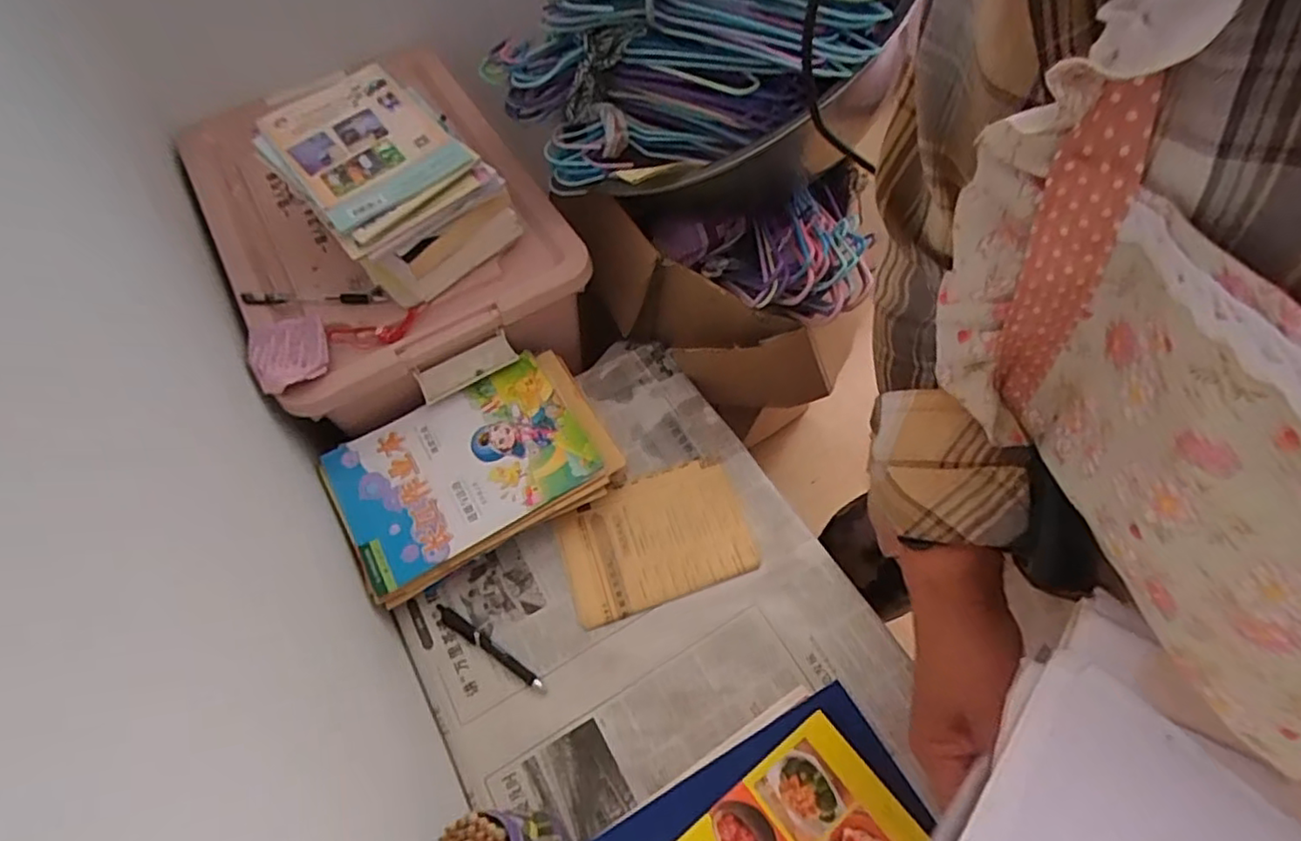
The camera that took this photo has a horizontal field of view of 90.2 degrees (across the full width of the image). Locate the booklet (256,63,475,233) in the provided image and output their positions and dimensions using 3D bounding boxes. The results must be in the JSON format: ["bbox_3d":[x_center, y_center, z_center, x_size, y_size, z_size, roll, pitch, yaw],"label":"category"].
[{"bbox_3d":[-0.301,-0.290,0.670,0.145,0.012,0.199,-38,67,-15],"label":"booklet"}]

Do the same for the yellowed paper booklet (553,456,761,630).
[{"bbox_3d":[0.003,0.126,0.709,0.198,0.011,0.140,-18,60,-8],"label":"yellowed paper booklet"}]

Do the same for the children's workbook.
[{"bbox_3d":[-0.204,0.046,0.700,0.254,0.015,0.176,-29,63,-14],"label":"children's workbook"}]

